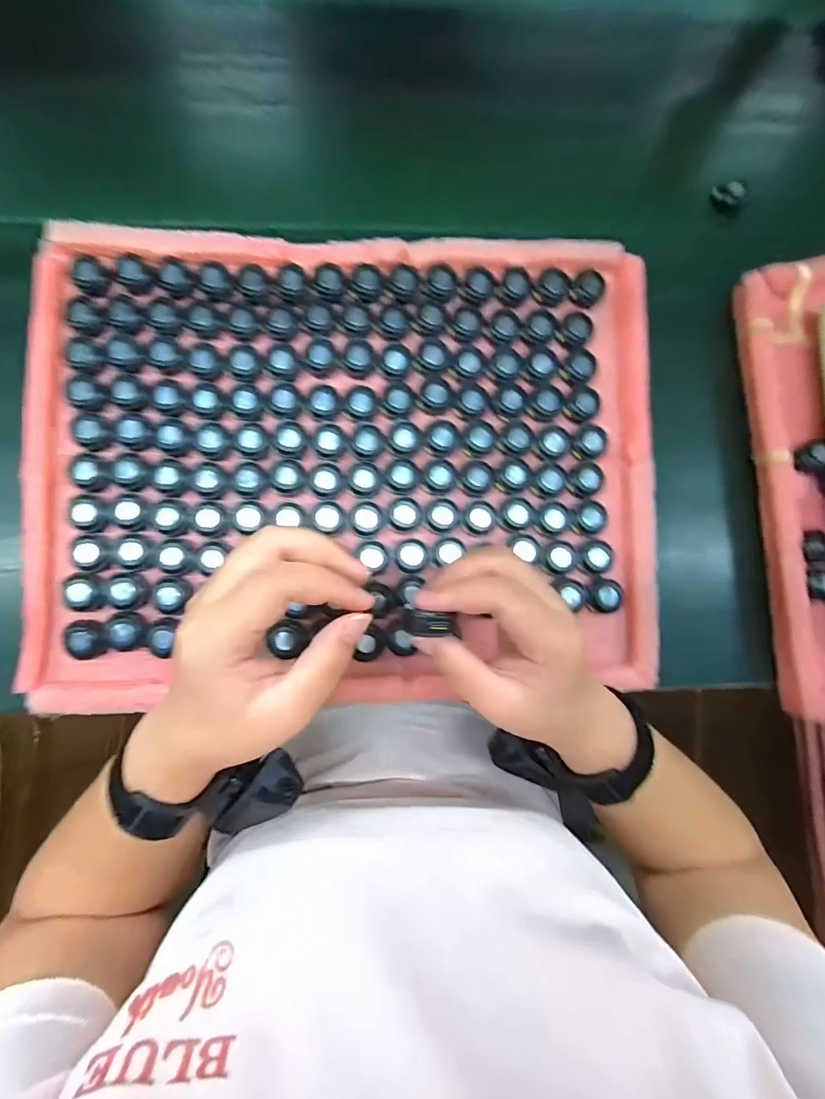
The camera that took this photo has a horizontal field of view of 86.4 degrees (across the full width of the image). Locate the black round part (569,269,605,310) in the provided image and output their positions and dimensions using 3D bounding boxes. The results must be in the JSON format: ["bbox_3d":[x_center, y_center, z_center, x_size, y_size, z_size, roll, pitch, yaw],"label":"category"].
[{"bbox_3d":[0.148,-0.221,0.374,0.027,0.014,0.031,37,83,2],"label":"black round part"}]

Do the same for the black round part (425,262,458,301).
[{"bbox_3d":[0.024,-0.220,0.361,0.025,0.007,0.027,0,84,-3],"label":"black round part"}]

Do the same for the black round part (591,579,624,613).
[{"bbox_3d":[0.157,0.037,0.355,0.027,0.008,0.026,2,83,-3],"label":"black round part"}]

